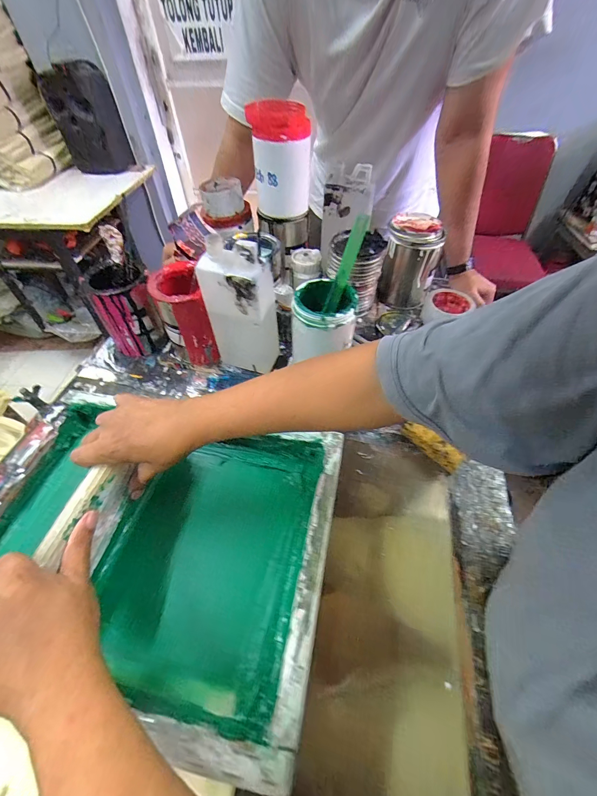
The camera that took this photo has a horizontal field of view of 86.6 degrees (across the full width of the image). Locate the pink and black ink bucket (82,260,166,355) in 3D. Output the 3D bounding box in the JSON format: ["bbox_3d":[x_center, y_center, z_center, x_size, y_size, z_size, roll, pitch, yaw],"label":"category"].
[{"bbox_3d":[-0.314,-0.163,0.596,0.097,0.144,0.100,-21,54,-14],"label":"pink and black ink bucket"}]

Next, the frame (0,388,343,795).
[{"bbox_3d":[-0.181,0.167,0.398,0.429,0.043,0.340,7,53,8],"label":"frame"}]

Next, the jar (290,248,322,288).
[{"bbox_3d":[0.016,-0.265,0.644,0.062,0.050,0.061,2,52,3],"label":"jar"}]

